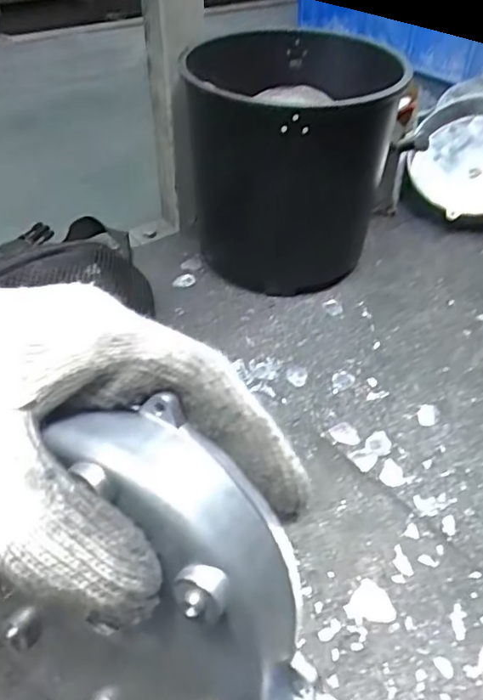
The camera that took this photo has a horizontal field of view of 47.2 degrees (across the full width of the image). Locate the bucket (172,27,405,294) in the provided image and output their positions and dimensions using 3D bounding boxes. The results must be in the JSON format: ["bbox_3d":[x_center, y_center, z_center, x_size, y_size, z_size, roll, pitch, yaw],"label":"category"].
[{"bbox_3d":[0.033,-0.164,0.507,0.155,0.181,0.181,-5,43,-6],"label":"bucket"}]

